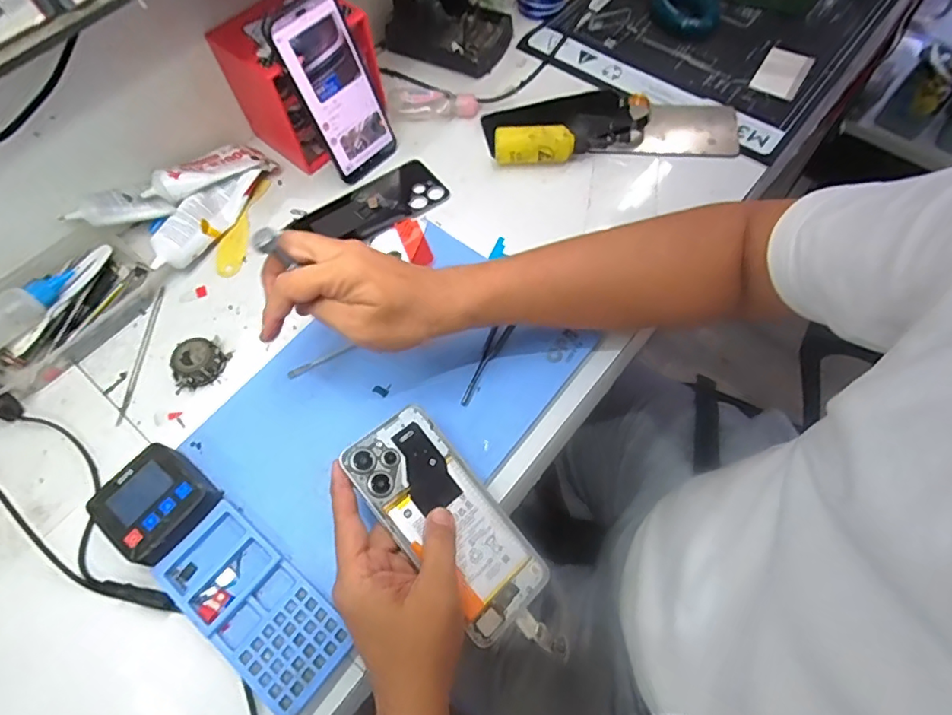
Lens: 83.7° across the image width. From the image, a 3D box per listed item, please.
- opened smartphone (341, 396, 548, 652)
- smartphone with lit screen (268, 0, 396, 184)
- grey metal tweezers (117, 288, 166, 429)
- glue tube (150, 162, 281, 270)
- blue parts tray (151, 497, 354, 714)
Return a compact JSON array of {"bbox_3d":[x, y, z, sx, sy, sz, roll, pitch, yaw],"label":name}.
[{"bbox_3d":[-0.021,0.116,0.388,0.074,0.004,0.167,-36,83,-29],"label":"opened smartphone"},{"bbox_3d":[-0.134,-0.261,0.524,0.079,0.163,0.012,-43,51,-16],"label":"smartphone with lit screen"},{"bbox_3d":[-0.314,-0.005,0.497,0.011,0.004,0.140,0,64,3],"label":"grey metal tweezers"},{"bbox_3d":[-0.267,-0.150,0.540,0.040,0.048,0.163,18,66,12],"label":"glue tube"},{"bbox_3d":[-0.163,0.179,0.389,0.151,0.012,0.069,34,71,18],"label":"blue parts tray"}]

